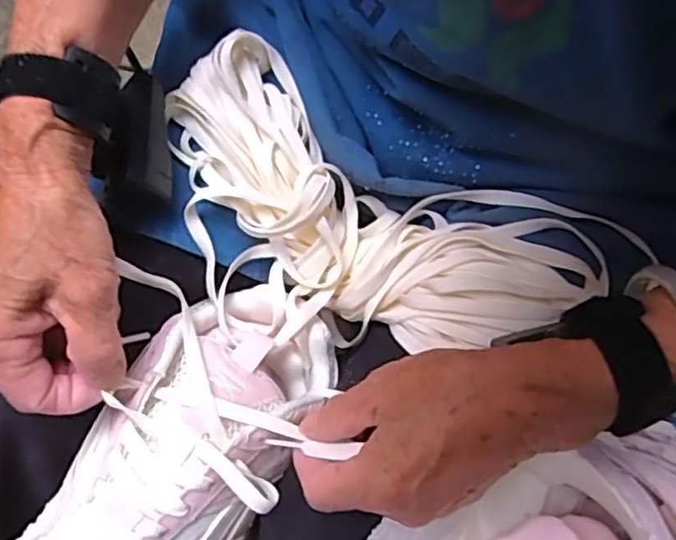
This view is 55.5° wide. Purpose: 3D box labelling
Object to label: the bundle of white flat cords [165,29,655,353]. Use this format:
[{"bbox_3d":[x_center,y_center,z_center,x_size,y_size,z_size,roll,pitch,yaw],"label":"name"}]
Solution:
[{"bbox_3d":[0.014,-0.033,0.377,0.256,0.051,0.115,28,73,2],"label":"bundle of white flat cords"}]

